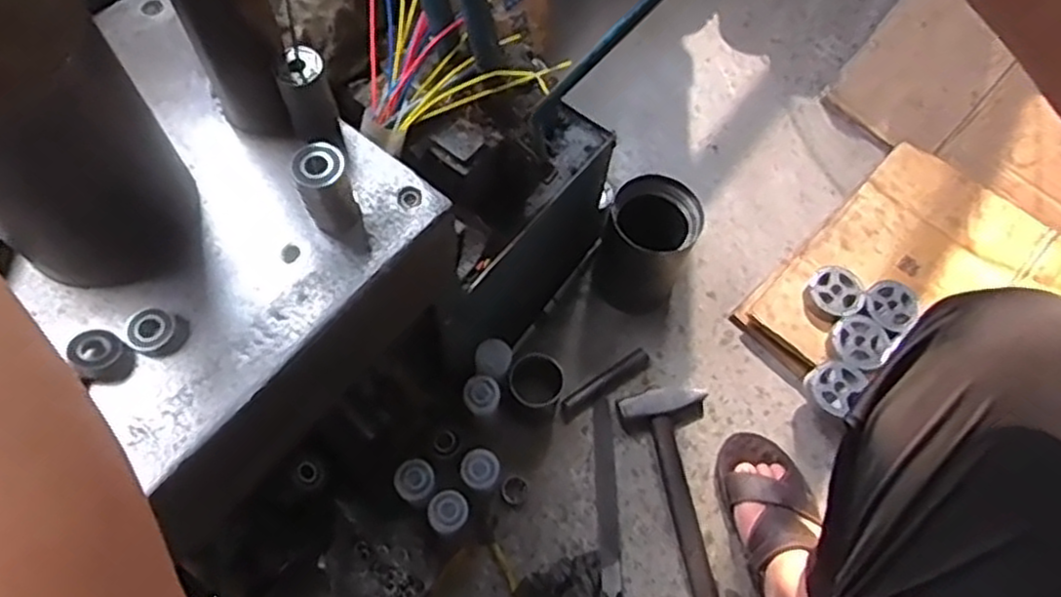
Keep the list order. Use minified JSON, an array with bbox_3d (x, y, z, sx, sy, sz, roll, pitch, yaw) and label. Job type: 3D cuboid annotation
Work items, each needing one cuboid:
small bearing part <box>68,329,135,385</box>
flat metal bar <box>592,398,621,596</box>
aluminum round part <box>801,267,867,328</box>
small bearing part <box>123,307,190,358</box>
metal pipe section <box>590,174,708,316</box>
[{"bbox_3d":[-0.302,0.041,0.506,0.037,0.018,0.030,35,67,13],"label":"small bearing part"},{"bbox_3d":[0.096,0.262,0.915,0.027,0.008,0.264,1,64,-3],"label":"flat metal bar"},{"bbox_3d":[0.423,-0.005,1.004,0.085,0.027,0.075,-29,69,-16],"label":"aluminum round part"},{"bbox_3d":[-0.271,0.025,0.517,0.036,0.013,0.033,24,65,8],"label":"small bearing part"},{"bbox_3d":[0.158,-0.070,0.992,0.123,0.168,0.115,21,65,7],"label":"metal pipe section"}]

